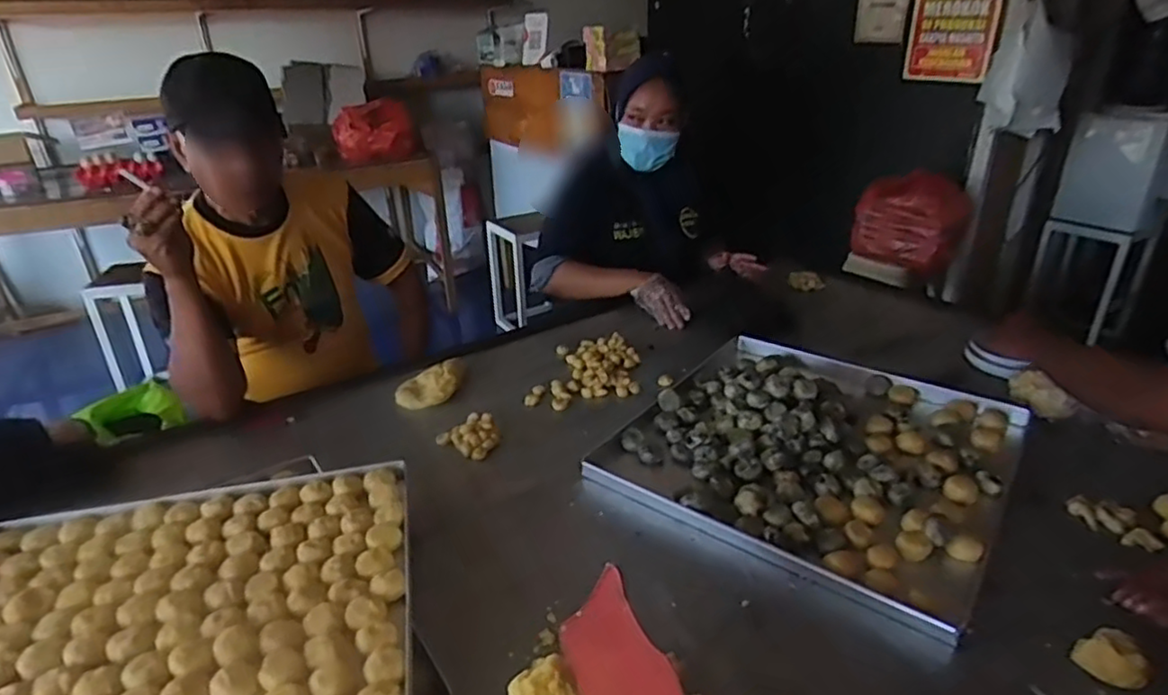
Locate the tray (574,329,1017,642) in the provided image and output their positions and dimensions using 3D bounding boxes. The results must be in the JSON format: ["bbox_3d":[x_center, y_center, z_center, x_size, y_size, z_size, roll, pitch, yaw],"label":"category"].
[{"bbox_3d":[0.348,0.125,1.006,0.512,0.058,0.546,18,33,34],"label":"tray"}]

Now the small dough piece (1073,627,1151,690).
[{"bbox_3d":[0.529,0.303,0.660,0.058,0.031,0.058,-24,34,-36],"label":"small dough piece"}]

